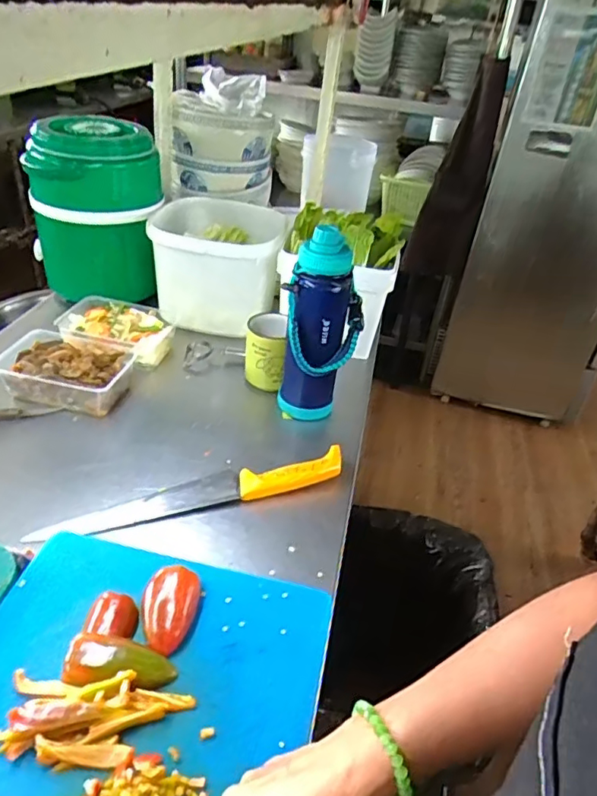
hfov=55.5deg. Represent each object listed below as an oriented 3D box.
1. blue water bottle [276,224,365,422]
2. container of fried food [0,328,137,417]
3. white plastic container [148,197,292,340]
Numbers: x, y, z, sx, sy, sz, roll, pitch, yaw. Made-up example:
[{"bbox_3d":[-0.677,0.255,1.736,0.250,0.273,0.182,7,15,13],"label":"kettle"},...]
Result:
[{"bbox_3d":[0.030,-0.086,0.764,0.098,0.261,0.075,13,35,8],"label":"blue water bottle"},{"bbox_3d":[-0.328,-0.037,0.815,0.162,0.058,0.126,12,35,7],"label":"container of fried food"},{"bbox_3d":[-0.142,-0.237,1.017,0.221,0.168,0.209,6,35,-1],"label":"white plastic container"}]

